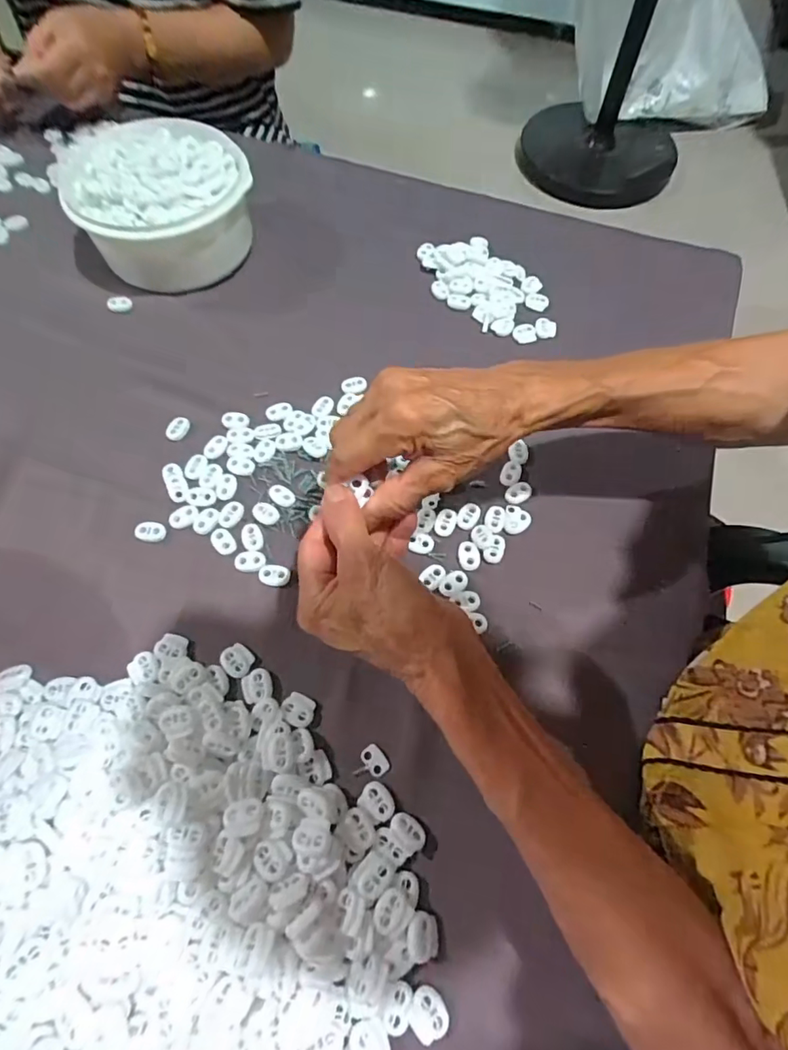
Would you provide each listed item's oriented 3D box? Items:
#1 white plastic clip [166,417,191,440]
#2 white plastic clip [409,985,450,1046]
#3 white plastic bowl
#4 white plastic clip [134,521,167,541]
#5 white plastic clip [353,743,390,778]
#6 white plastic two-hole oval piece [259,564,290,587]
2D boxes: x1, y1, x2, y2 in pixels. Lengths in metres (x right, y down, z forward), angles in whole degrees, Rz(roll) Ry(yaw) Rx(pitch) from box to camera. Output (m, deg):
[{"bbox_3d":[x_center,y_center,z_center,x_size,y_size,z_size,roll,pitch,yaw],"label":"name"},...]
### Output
[{"bbox_3d":[-0.179,-0.081,0.431,0.016,0.004,0.022,28,68,11],"label":"white plastic clip"},{"bbox_3d":[0.018,0.255,0.269,0.019,0.005,0.021,-27,69,-13],"label":"white plastic clip"},{"bbox_3d":[-0.213,-0.297,0.491,0.152,0.080,0.156,0,65,-1],"label":"white plastic bowl"},{"bbox_3d":[-0.183,0.005,0.390,0.023,0.006,0.015,10,66,4],"label":"white plastic clip"},{"bbox_3d":[-0.015,0.150,0.324,0.020,0.004,0.019,-35,71,-15],"label":"white plastic clip"},{"bbox_3d":[-0.087,0.036,0.375,0.022,0.004,0.015,12,66,4],"label":"white plastic two-hole oval piece"}]

